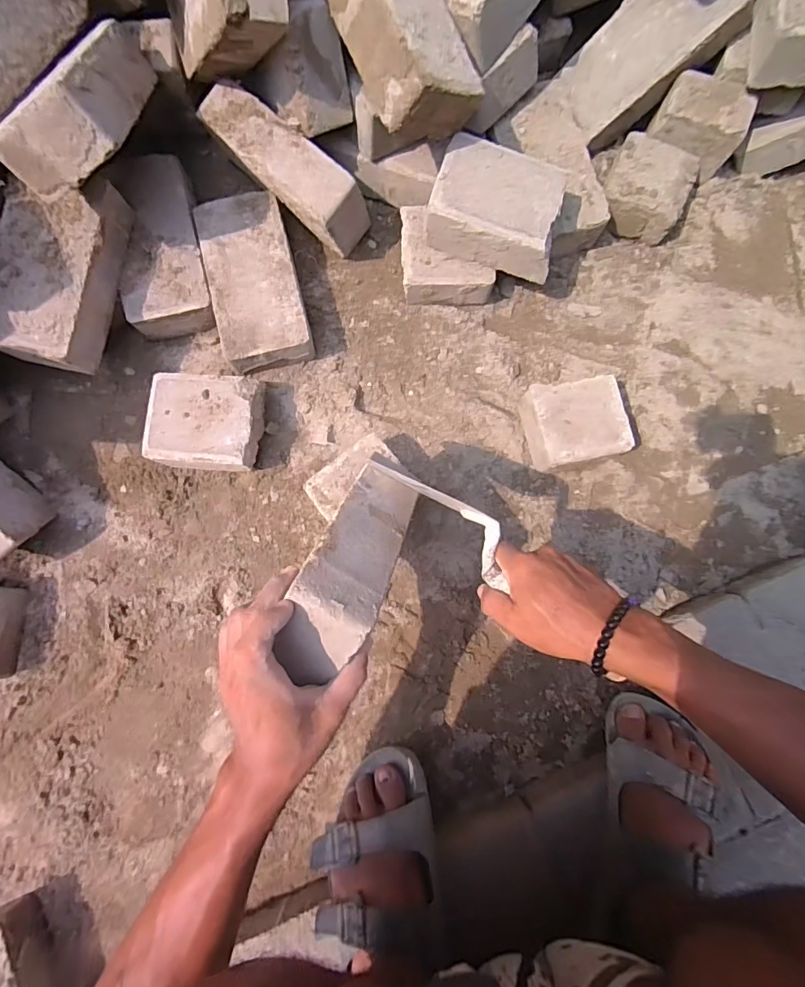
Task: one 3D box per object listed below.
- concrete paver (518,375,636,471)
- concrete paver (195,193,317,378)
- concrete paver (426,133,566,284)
[{"bbox_3d":[0.215,-0.085,0.585,0.108,0.064,0.098,-12,81,-1],"label":"concrete paver"},{"bbox_3d":[-0.188,-0.268,0.609,0.107,0.071,0.210,-14,81,-1],"label":"concrete paver"},{"bbox_3d":[0.114,-0.343,0.559,0.157,0.070,0.110,17,82,4],"label":"concrete paver"}]

